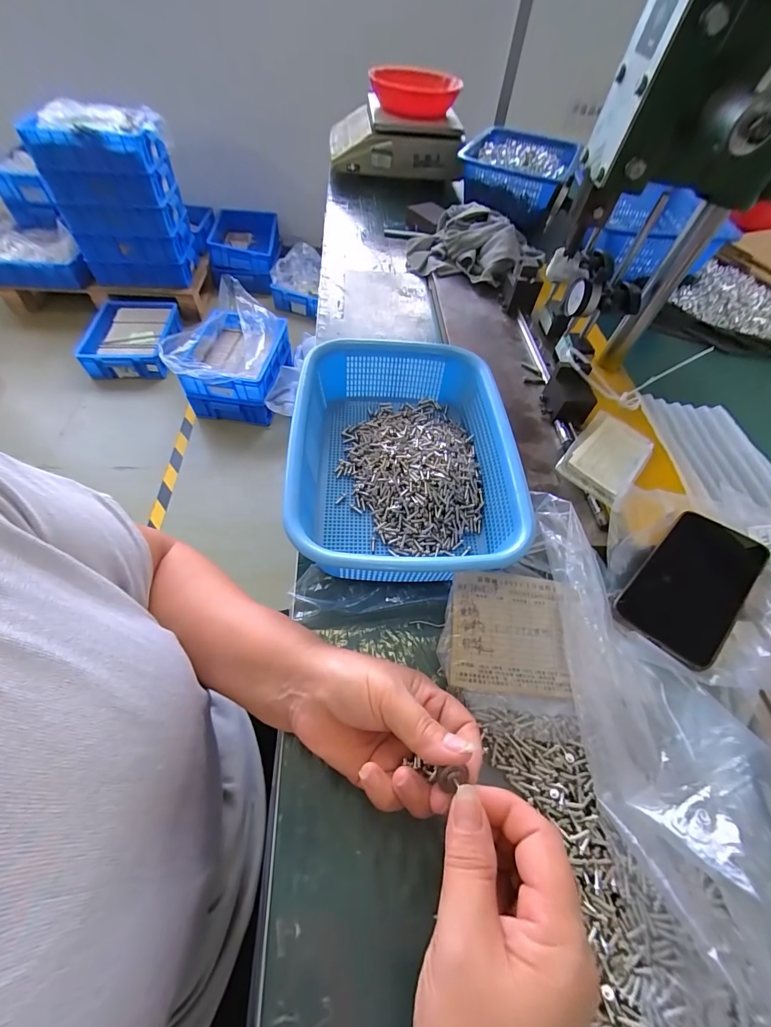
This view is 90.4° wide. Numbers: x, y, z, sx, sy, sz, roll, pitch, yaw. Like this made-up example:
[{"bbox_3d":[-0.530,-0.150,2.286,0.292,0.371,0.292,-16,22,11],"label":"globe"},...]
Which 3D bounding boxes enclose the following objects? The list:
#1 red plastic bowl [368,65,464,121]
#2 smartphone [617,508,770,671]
[{"bbox_3d":[0.061,-0.957,0.866,0.186,0.069,0.187,-2,56,-2],"label":"red plastic bowl"},{"bbox_3d":[0.276,0.059,0.345,0.162,0.013,0.074,-37,66,-25],"label":"smartphone"}]

